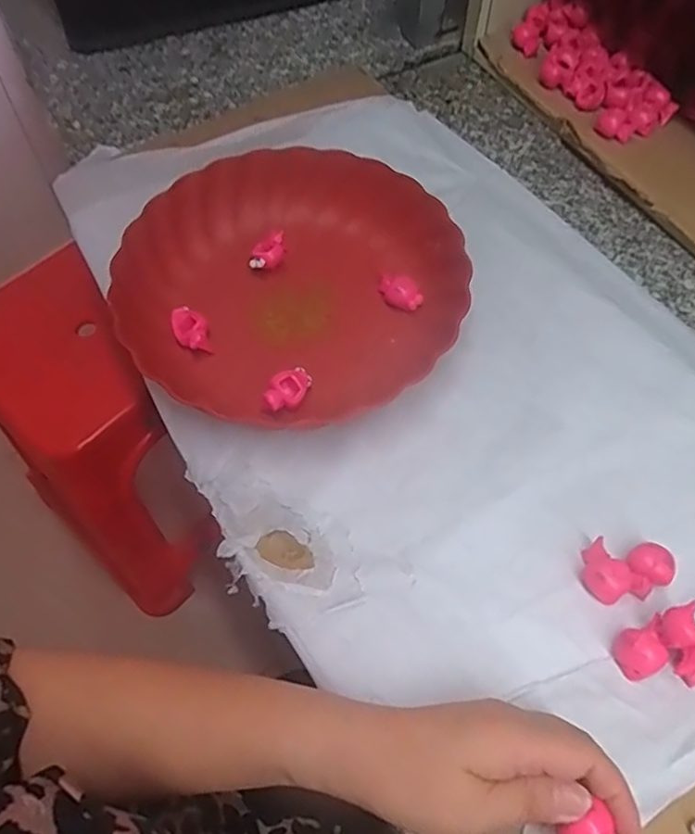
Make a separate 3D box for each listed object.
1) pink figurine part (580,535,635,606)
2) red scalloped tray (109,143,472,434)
[{"bbox_3d":[0.150,0.090,0.356,0.029,0.017,0.028,38,69,18],"label":"pink figurine part"},{"bbox_3d":[-0.042,-0.101,0.448,0.235,0.039,0.220,-39,69,-18],"label":"red scalloped tray"}]

